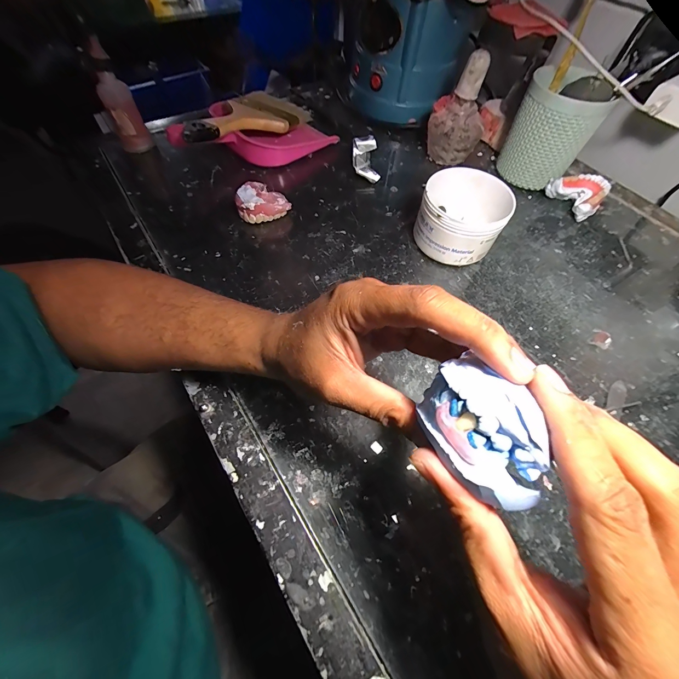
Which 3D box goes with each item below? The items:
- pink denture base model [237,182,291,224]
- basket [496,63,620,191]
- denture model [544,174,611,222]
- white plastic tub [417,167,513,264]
[{"bbox_3d":[-0.099,-0.166,0.375,0.061,0.027,0.052,37,65,17],"label":"pink denture base model"},{"bbox_3d":[0.266,-0.266,0.405,0.093,0.112,0.087,24,62,11],"label":"basket"},{"bbox_3d":[0.313,-0.187,0.407,0.055,0.035,0.062,-20,63,-14],"label":"denture model"},{"bbox_3d":[0.132,-0.137,0.347,0.084,0.067,0.089,1,60,-2],"label":"white plastic tub"}]

